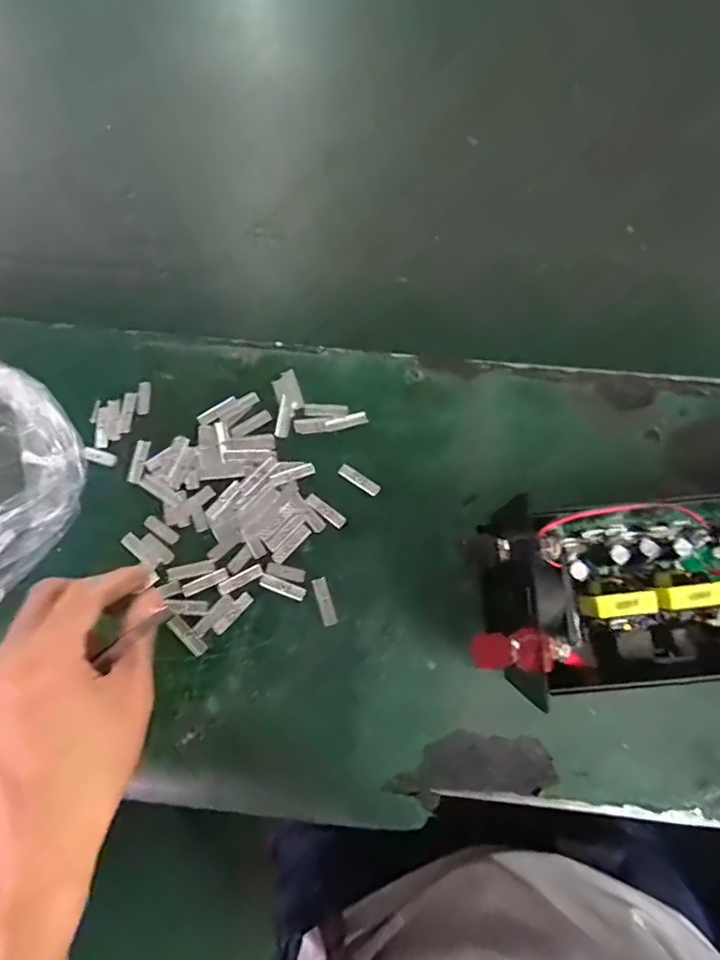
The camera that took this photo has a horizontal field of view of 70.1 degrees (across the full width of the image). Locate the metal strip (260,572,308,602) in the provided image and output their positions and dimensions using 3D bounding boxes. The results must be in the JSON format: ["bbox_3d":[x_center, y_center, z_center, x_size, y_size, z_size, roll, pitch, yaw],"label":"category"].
[{"bbox_3d":[-0.050,0.069,0.333,0.031,0.004,0.010,21,75,7],"label":"metal strip"}]

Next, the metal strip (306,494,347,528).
[{"bbox_3d":[-0.023,0.020,0.346,0.030,0.004,0.009,36,77,10],"label":"metal strip"}]

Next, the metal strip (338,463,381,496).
[{"bbox_3d":[0.000,-0.001,0.351,0.031,0.004,0.009,34,77,10],"label":"metal strip"}]

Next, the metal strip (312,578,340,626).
[{"bbox_3d":[-0.022,0.078,0.330,0.009,0.004,0.030,-18,74,-5],"label":"metal strip"}]

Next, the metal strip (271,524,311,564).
[{"bbox_3d":[-0.045,0.042,0.340,0.008,0.004,0.030,42,78,12],"label":"metal strip"}]

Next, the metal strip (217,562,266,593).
[{"bbox_3d":[-0.078,0.065,0.335,0.031,0.004,0.008,-26,75,-7],"label":"metal strip"}]

